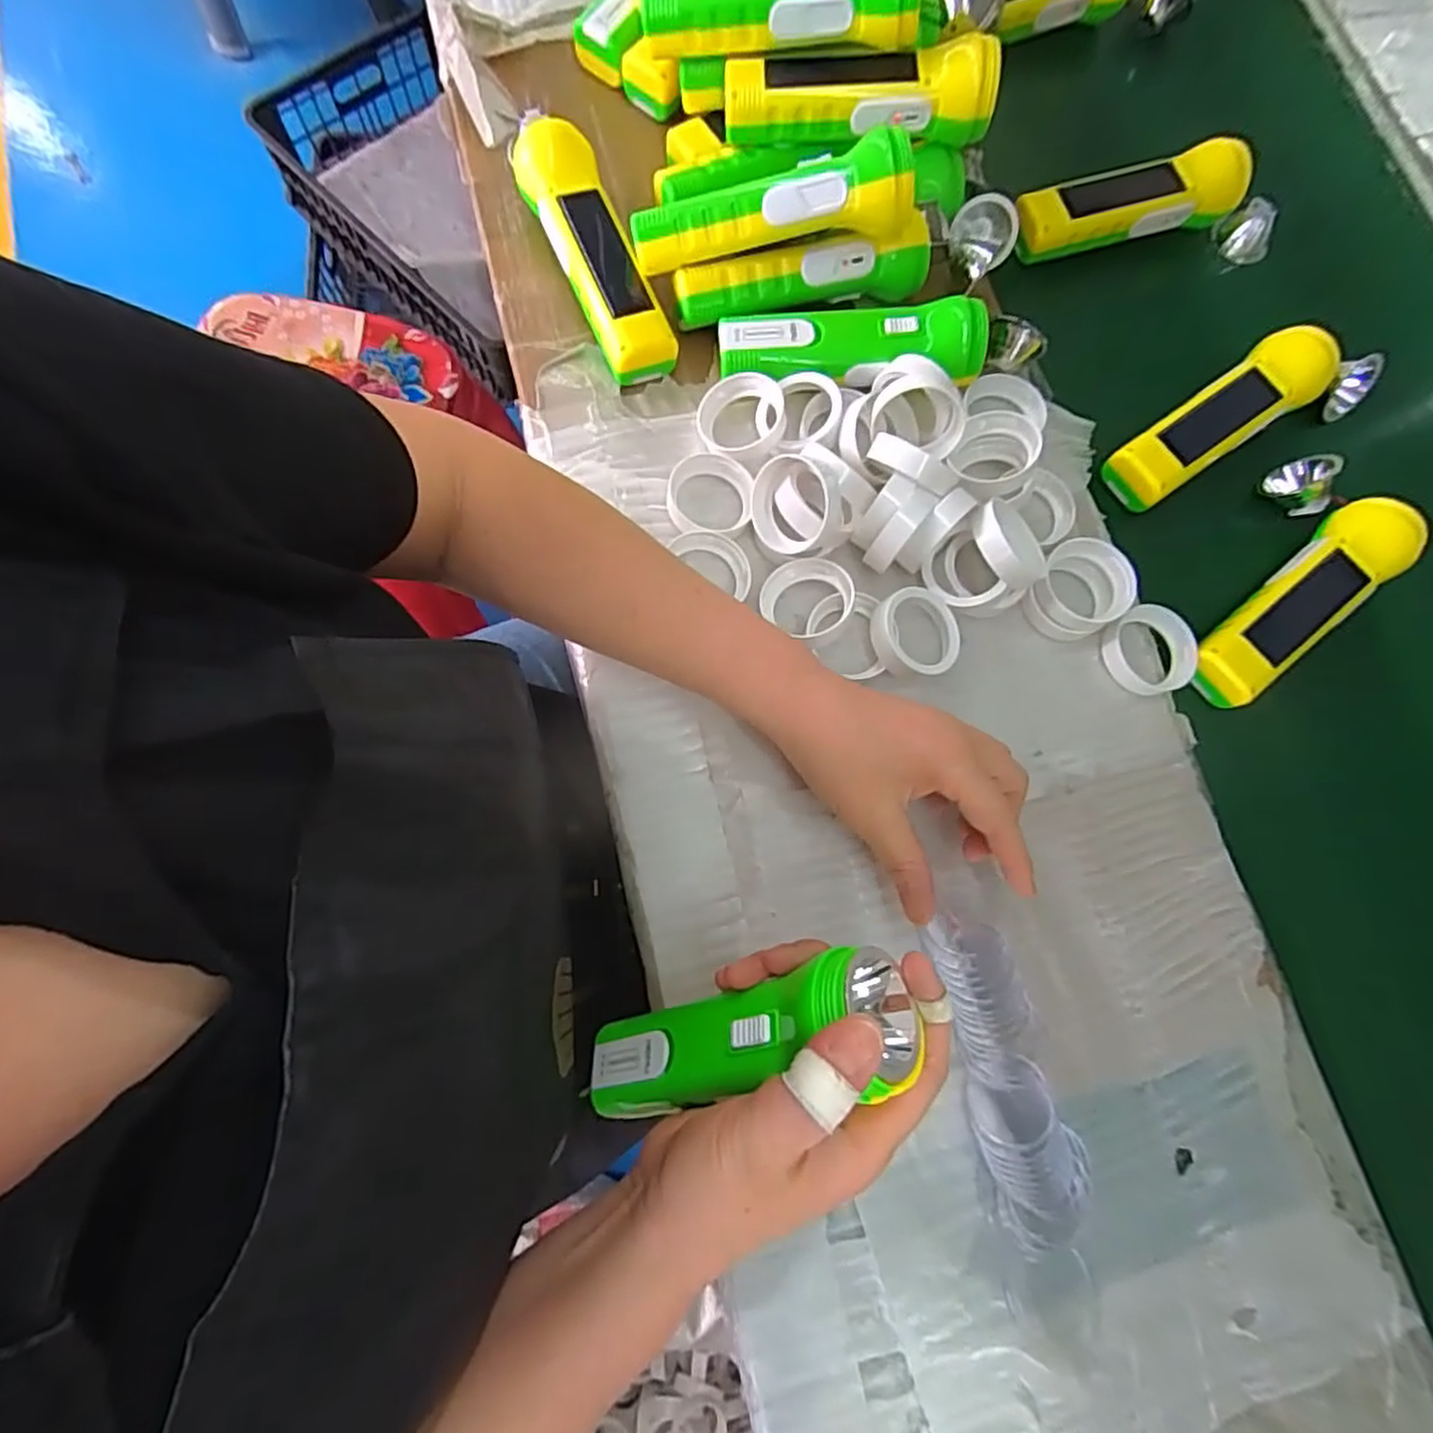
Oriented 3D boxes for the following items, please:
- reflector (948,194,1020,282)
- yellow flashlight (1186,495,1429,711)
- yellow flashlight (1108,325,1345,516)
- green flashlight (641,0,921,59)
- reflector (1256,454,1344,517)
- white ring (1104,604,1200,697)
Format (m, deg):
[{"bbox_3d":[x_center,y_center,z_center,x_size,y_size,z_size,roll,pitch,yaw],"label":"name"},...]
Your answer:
[{"bbox_3d":[0.175,-0.316,0.456,0.041,0.017,0.047,20,75,0],"label":"reflector"},{"bbox_3d":[0.347,-0.070,0.408,0.153,0.037,0.048,-40,81,-9],"label":"yellow flashlight"},{"bbox_3d":[0.315,-0.192,0.439,0.146,0.046,0.054,-31,81,-12],"label":"yellow flashlight"},{"bbox_3d":[0.038,-0.412,0.399,0.159,0.049,0.044,9,77,15],"label":"green flashlight"},{"bbox_3d":[0.373,-0.149,0.446,0.035,0.036,0.023,-46,126,4],"label":"reflector"},{"bbox_3d":[0.260,-0.040,0.413,0.060,0.013,0.052,-25,80,-10],"label":"white ring"}]

